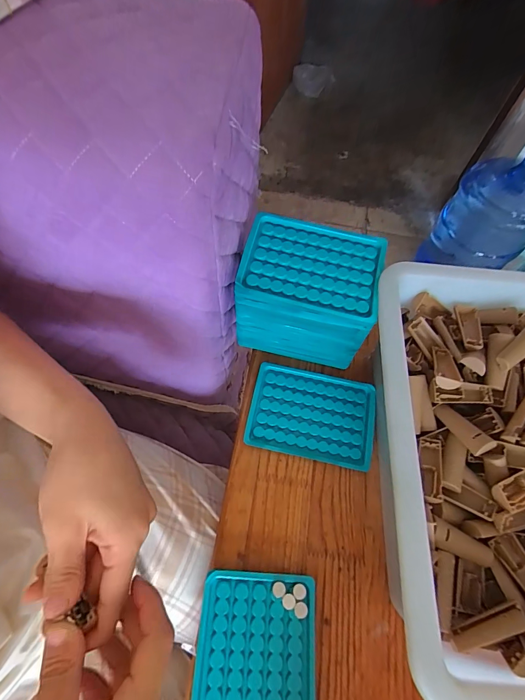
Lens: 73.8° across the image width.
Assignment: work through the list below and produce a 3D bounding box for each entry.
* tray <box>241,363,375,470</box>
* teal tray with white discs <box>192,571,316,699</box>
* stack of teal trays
[{"bbox_3d":[0.054,0.070,0.381,0.133,0.008,0.096,12,65,3],"label":"tray"},{"bbox_3d":[-0.006,0.258,0.282,0.095,0.017,0.131,4,64,-1],"label":"teal tray with white discs"},{"bbox_3d":[0.044,-0.058,0.374,0.130,0.108,0.094,13,65,3],"label":"stack of teal trays"}]

